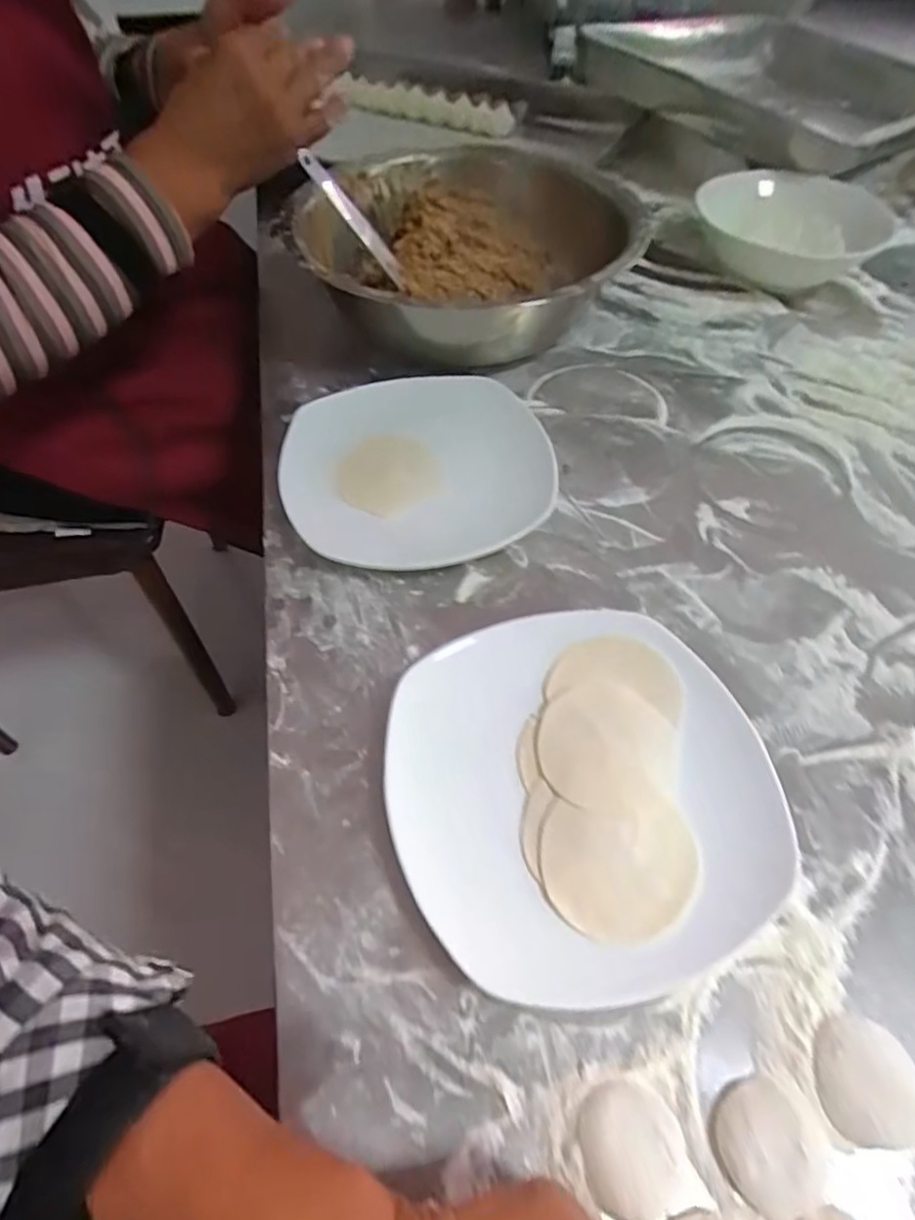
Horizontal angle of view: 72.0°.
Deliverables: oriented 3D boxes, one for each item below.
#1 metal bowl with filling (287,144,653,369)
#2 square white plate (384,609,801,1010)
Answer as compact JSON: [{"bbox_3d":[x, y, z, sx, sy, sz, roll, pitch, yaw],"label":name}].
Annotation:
[{"bbox_3d":[-0.001,-0.316,0.547,0.269,0.096,0.284,-2,54,-2],"label":"metal bowl with filling"},{"bbox_3d":[0.059,0.084,0.309,0.177,0.023,0.175,-16,56,-12],"label":"square white plate"}]

